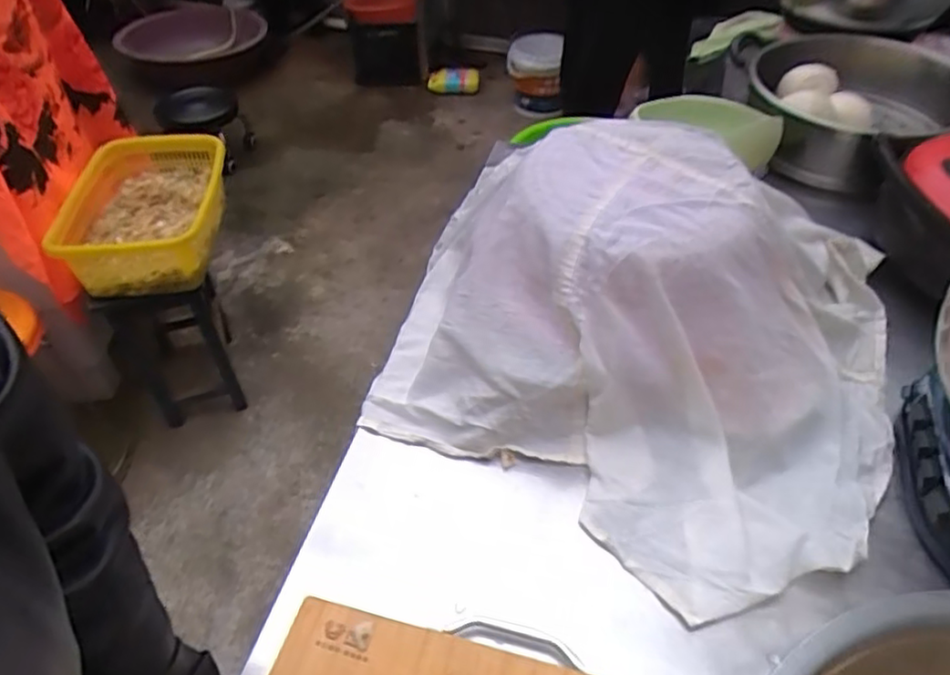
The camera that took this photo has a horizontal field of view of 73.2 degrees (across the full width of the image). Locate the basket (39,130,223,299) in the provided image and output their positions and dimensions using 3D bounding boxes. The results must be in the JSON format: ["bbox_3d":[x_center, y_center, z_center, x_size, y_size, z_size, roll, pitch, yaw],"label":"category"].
[{"bbox_3d":[-0.739,-0.266,1.407,0.351,0.119,0.495,-6,47,-6],"label":"basket"}]

